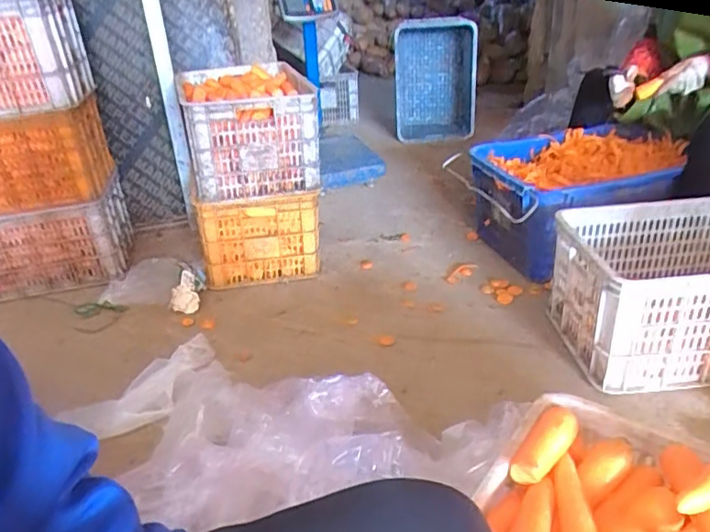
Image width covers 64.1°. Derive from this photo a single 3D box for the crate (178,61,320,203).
[{"bbox_3d":[-0.333,-0.433,1.755,0.363,0.253,0.610,-11,29,-12],"label":"crate"}]

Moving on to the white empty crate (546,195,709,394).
[{"bbox_3d":[0.771,0.045,1.260,0.587,0.267,0.357,-6,28,-3],"label":"white empty crate"}]

